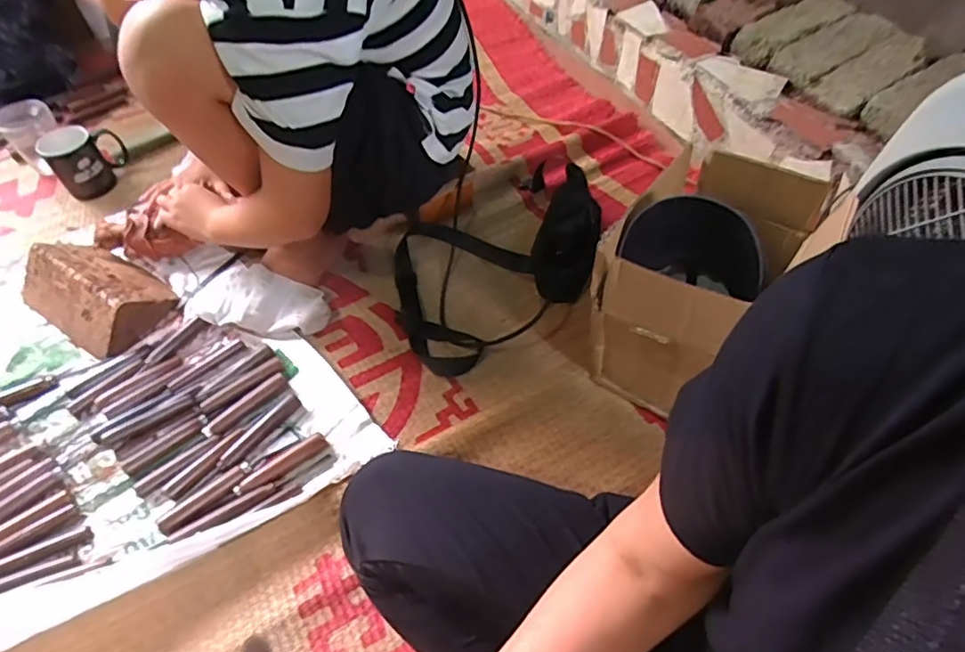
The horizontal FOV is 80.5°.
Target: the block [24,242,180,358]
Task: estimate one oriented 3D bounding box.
[{"bbox_3d":[-0.562,-0.058,0.822,0.199,0.060,0.137,29,59,20],"label":"block"}]

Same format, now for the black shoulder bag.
[{"bbox_3d":[0.031,-0.098,0.803,0.312,0.129,0.265,-8,54,-6],"label":"black shoulder bag"}]

